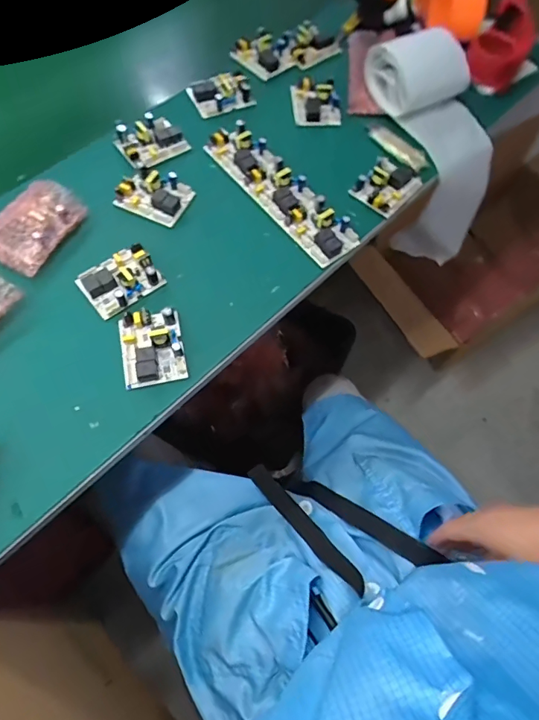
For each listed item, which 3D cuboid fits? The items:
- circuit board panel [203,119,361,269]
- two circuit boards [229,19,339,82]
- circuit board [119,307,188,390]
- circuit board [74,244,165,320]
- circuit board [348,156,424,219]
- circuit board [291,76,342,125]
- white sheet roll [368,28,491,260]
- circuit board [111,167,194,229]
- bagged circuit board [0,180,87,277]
[{"bbox_3d":[0.013,-0.217,0.564,0.066,0.027,0.238,-35,69,-16],"label":"circuit board panel"},{"bbox_3d":[0.030,-0.485,0.687,0.160,0.024,0.087,-29,67,-13],"label":"two circuit boards"},{"bbox_3d":[-0.122,-0.016,0.463,0.061,0.028,0.079,-12,64,-6],"label":"circuit board"},{"bbox_3d":[-0.164,-0.089,0.494,0.081,0.024,0.060,-36,69,-16],"label":"circuit board"},{"bbox_3d":[0.155,-0.229,0.577,0.063,0.016,0.091,36,69,16],"label":"circuit board"},{"bbox_3d":[0.067,-0.375,0.642,0.064,0.029,0.072,-6,64,-3],"label":"circuit board"},{"bbox_3d":[0.260,-0.313,0.715,0.166,0.380,0.098,17,62,38],"label":"white sheet roll"},{"bbox_3d":[-0.142,-0.205,0.547,0.081,0.025,0.062,20,65,10],"label":"circuit board"},{"bbox_3d":[-0.271,-0.157,0.512,0.082,0.032,0.116,26,67,12],"label":"bagged circuit board"}]

